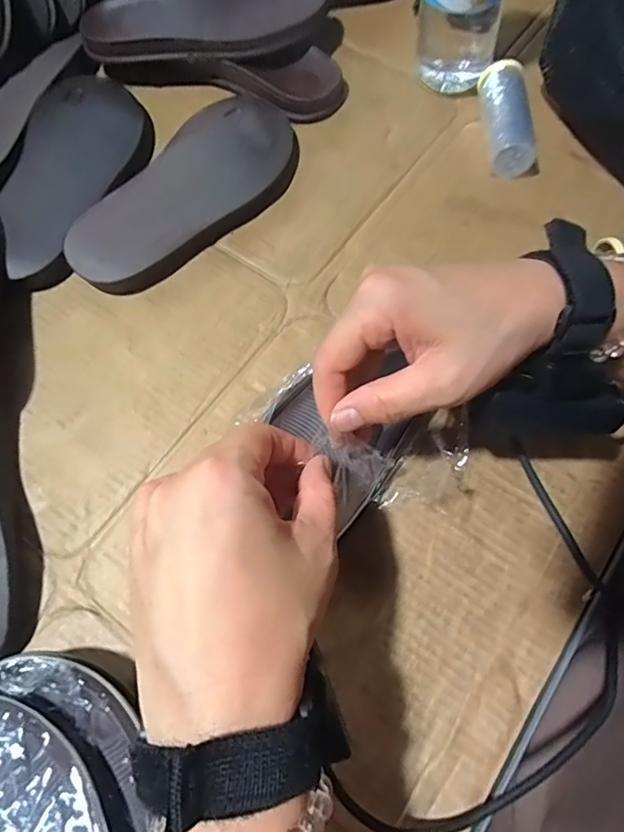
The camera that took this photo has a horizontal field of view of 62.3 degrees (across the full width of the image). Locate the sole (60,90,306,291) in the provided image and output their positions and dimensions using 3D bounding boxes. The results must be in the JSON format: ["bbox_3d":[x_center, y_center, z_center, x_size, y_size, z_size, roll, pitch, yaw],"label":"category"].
[{"bbox_3d":[-0.094,-0.171,0.394,0.201,0.022,0.086,-41,75,-14],"label":"sole"}]

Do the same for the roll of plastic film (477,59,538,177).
[{"bbox_3d":[0.159,-0.238,0.413,0.041,0.037,0.088,0,70,0],"label":"roll of plastic film"}]

